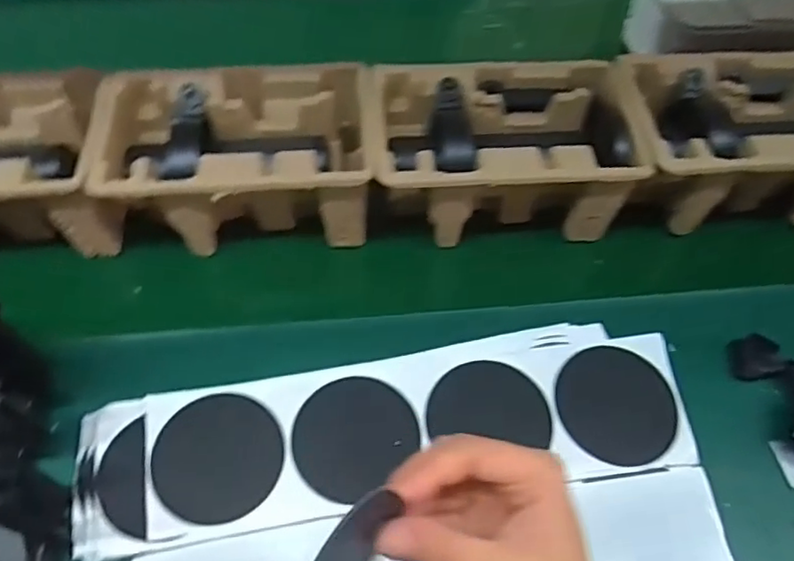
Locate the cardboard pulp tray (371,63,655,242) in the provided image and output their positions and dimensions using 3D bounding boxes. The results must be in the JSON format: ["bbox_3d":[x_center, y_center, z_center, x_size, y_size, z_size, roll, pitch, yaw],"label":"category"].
[{"bbox_3d":[0.092,-0.113,0.564,0.233,0.098,0.152,-4,55,-6],"label":"cardboard pulp tray"}]

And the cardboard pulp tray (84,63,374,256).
[{"bbox_3d":[-0.139,-0.110,0.556,0.236,0.090,0.147,-3,55,-5],"label":"cardboard pulp tray"}]

